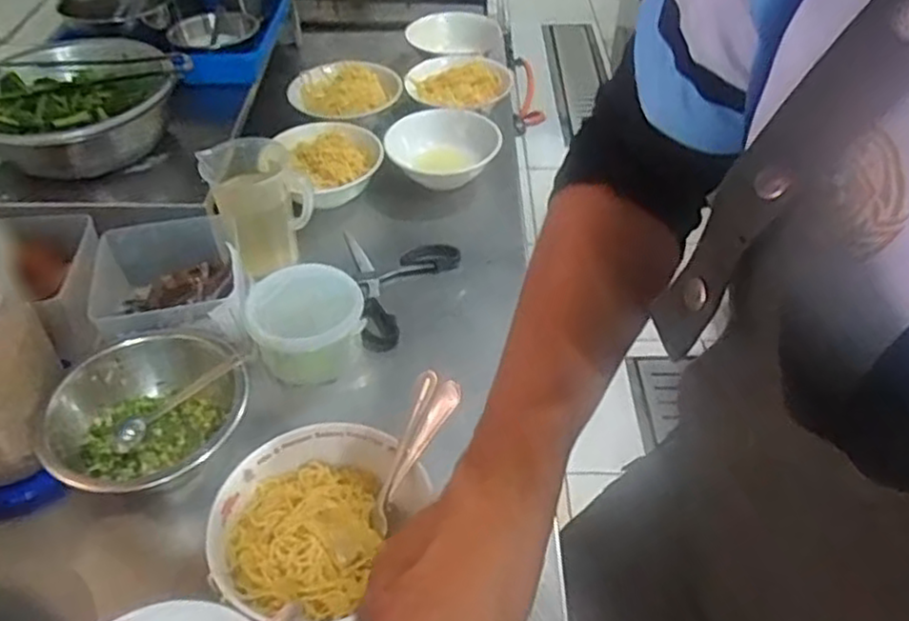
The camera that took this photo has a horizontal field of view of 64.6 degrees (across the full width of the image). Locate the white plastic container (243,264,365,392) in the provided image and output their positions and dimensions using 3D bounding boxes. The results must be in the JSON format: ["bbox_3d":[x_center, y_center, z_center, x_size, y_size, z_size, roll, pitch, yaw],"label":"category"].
[{"bbox_3d":[-0.148,0.013,0.728,0.111,0.072,0.107,-17,47,-16],"label":"white plastic container"}]

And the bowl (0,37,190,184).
[{"bbox_3d":[-0.427,-0.227,0.808,0.235,0.085,0.202,32,53,28],"label":"bowl"}]

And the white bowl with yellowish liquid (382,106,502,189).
[{"bbox_3d":[-0.013,-0.221,0.968,0.145,0.051,0.151,0,45,0],"label":"white bowl with yellowish liquid"}]

